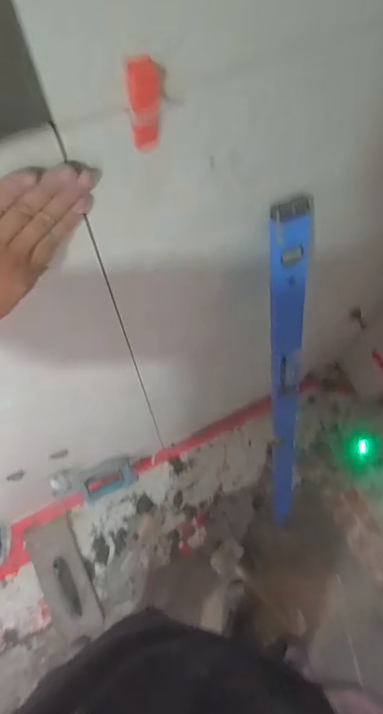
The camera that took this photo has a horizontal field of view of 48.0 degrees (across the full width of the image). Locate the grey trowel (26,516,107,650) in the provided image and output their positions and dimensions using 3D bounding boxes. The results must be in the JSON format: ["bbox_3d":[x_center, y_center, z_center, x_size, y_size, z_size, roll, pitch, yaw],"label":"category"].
[{"bbox_3d":[-0.413,0.723,1.389,0.156,0.054,0.371,-23,69,-9],"label":"grey trowel"}]

